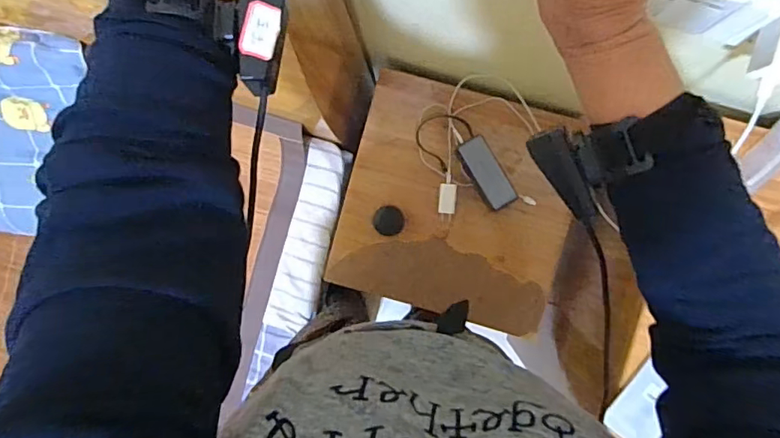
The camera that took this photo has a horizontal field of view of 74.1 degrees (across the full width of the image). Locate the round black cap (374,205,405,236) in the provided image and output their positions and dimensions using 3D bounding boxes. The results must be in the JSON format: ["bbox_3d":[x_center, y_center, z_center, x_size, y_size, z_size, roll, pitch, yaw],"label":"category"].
[{"bbox_3d":[-0.002,0.003,0.919,0.052,0.004,0.052,2,91,3],"label":"round black cap"}]

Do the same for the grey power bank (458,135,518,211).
[{"bbox_3d":[0.163,-0.077,0.877,0.052,0.020,0.125,-29,89,3],"label":"grey power bank"}]

